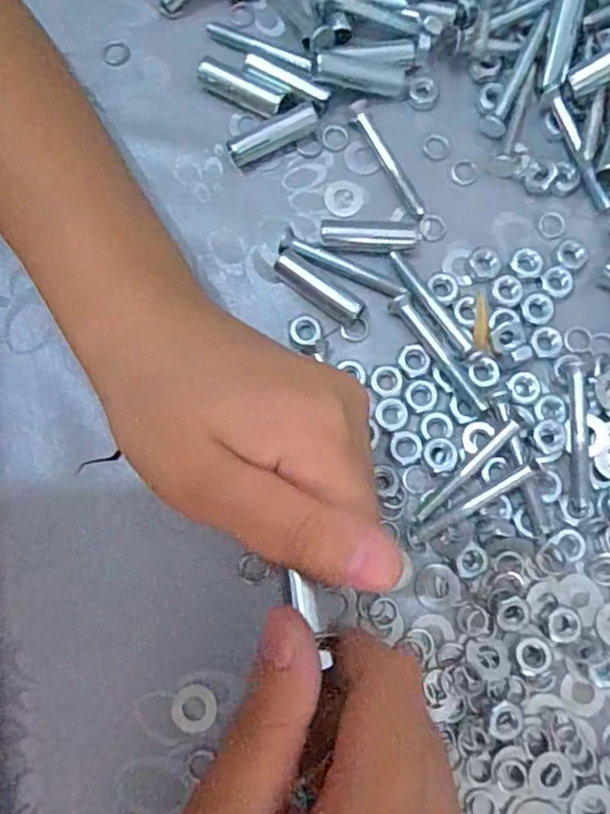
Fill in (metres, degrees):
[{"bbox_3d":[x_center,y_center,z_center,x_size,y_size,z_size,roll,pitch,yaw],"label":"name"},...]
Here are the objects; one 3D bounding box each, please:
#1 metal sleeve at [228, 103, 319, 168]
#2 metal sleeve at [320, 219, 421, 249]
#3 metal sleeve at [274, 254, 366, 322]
[{"bbox_3d":[-0.013,-0.115,0.264,0.040,0.008,0.010,-29,80,-5],"label":"metal sleeve"},{"bbox_3d":[0.027,-0.071,0.257,0.041,0.008,0.012,2,79,1],"label":"metal sleeve"},{"bbox_3d":[0.006,-0.048,0.251,0.040,0.009,0.010,35,81,7],"label":"metal sleeve"}]

